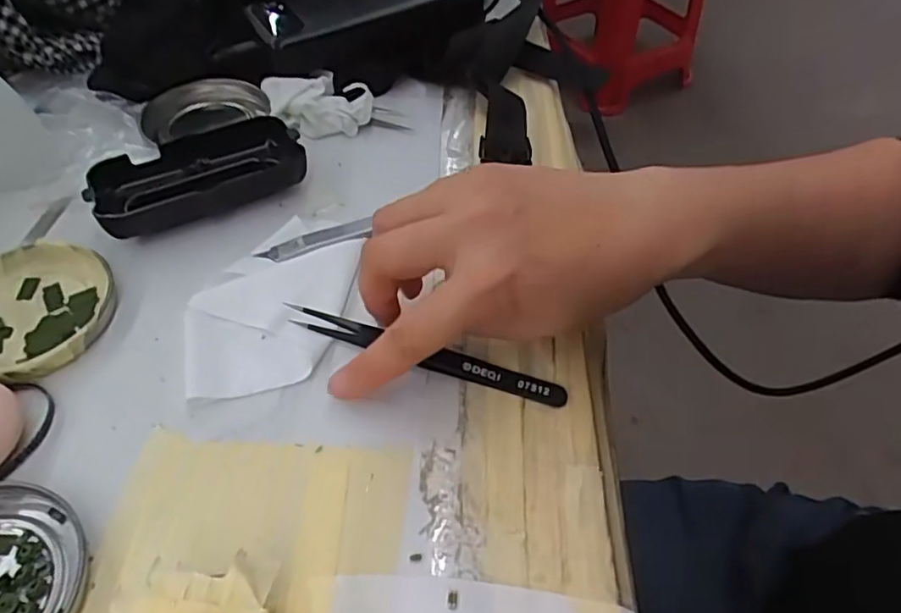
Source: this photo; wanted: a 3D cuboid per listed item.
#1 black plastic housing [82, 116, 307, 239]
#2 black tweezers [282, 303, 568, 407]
[{"bbox_3d":[-0.138,-0.071,0.343,0.108,0.024,0.058,-26,55,-21],"label":"black plastic housing"},{"bbox_3d":[-0.013,0.021,0.281,0.133,0.008,0.013,16,52,12],"label":"black tweezers"}]

